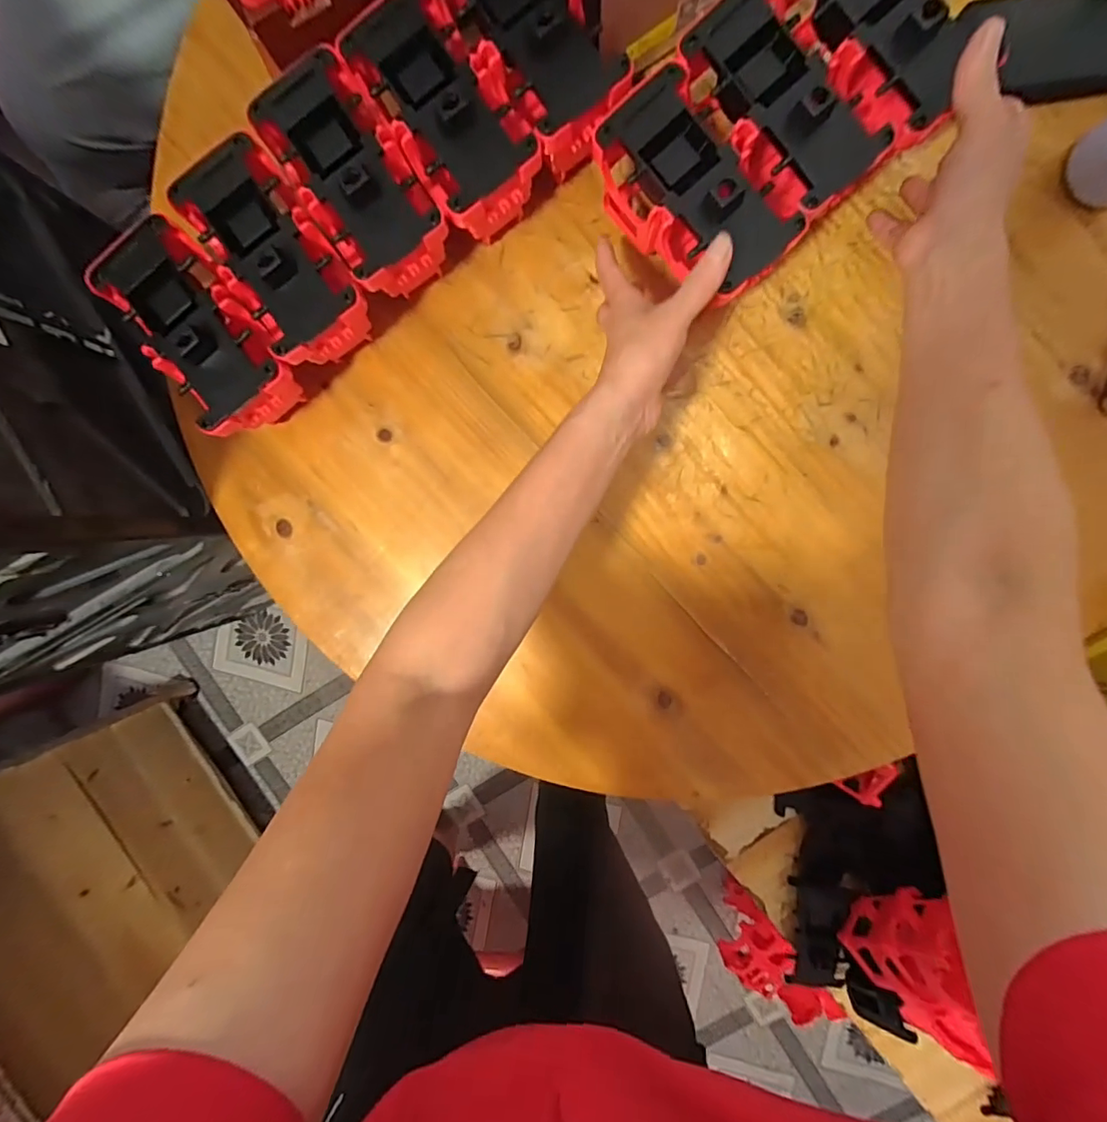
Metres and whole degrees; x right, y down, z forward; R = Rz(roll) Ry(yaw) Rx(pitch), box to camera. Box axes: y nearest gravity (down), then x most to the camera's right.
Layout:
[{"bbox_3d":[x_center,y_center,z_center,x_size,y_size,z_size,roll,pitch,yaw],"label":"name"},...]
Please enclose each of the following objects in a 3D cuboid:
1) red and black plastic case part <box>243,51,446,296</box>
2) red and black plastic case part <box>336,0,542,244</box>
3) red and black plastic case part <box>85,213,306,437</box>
[{"bbox_3d":[-0.151,-0.289,0.406,0.088,0.097,0.162,-34,92,3],"label":"red and black plastic case part"},{"bbox_3d":[-0.079,-0.331,0.374,0.076,0.057,0.152,-34,92,3],"label":"red and black plastic case part"},{"bbox_3d":[-0.280,-0.186,0.419,0.077,0.103,0.163,-39,92,3],"label":"red and black plastic case part"}]

